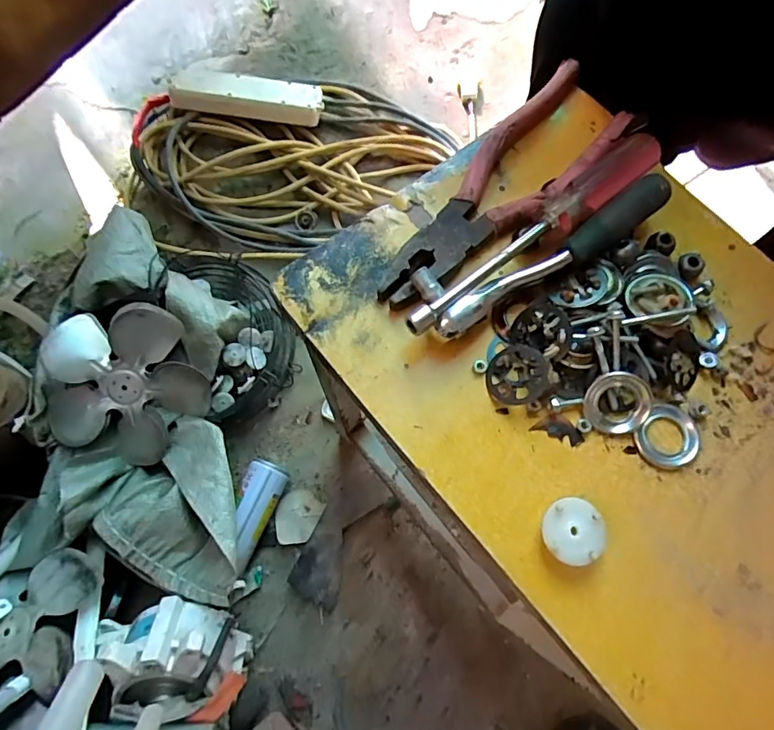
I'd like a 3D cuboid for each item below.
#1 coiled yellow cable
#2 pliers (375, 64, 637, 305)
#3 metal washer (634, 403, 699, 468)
[{"bbox_3d":[-0.147,-0.318,0.801,0.497,0.064,0.320,-16,75,-6],"label":"coiled yellow cable"},{"bbox_3d":[0.068,-0.101,0.292,0.054,0.013,0.188,41,77,9],"label":"pliers"},{"bbox_3d":[0.144,0.037,0.259,0.028,0.007,0.033,41,77,9],"label":"metal washer"}]

